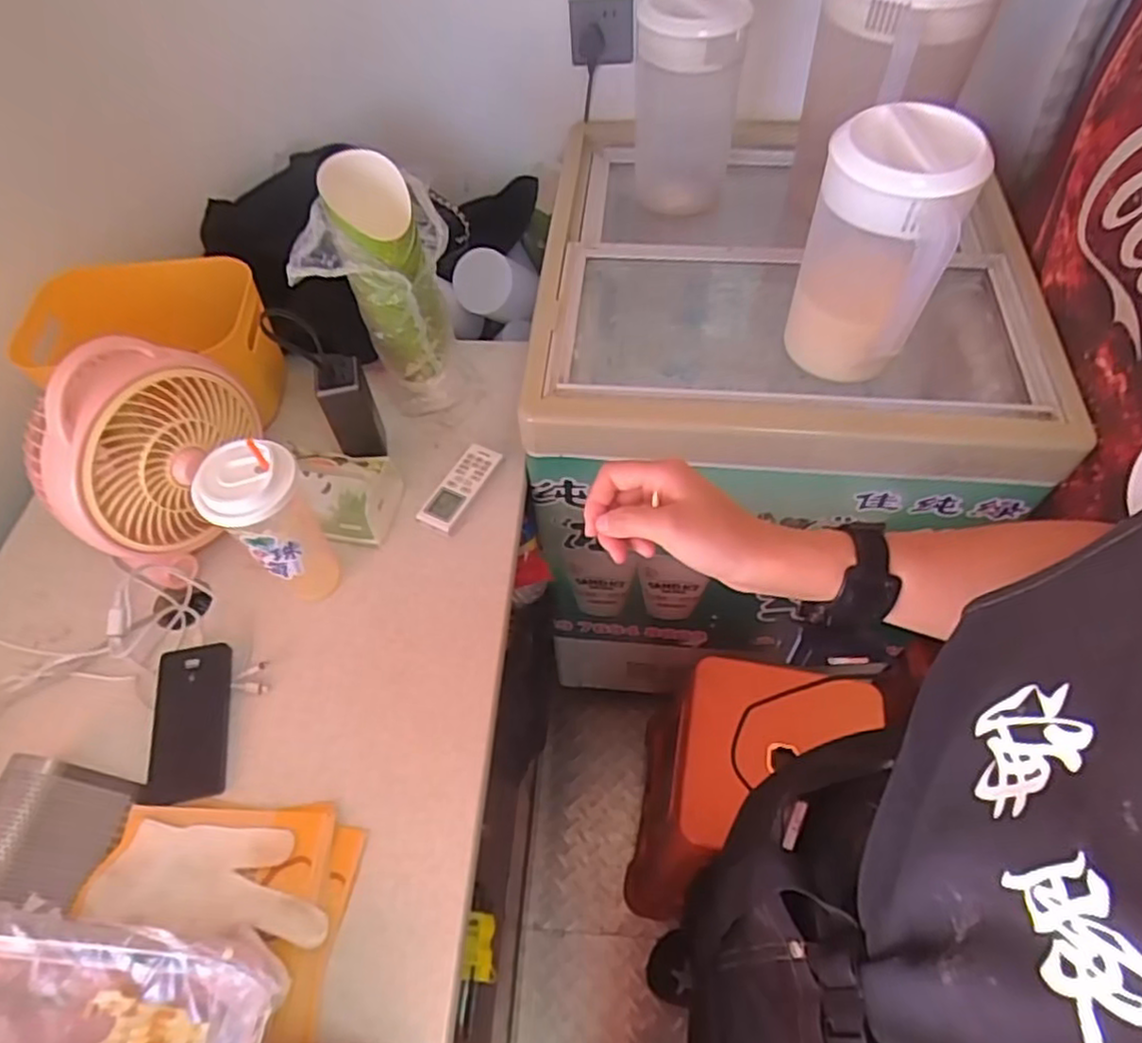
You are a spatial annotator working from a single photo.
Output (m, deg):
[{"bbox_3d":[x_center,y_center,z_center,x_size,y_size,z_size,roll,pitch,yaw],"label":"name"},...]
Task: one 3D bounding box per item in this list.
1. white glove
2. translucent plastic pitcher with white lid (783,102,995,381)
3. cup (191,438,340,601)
[{"bbox_3d":[-0.300,0.303,0.592,0.194,0.027,0.091,3,57,5],"label":"white glove"},{"bbox_3d":[0.282,-0.245,0.662,0.120,0.218,0.133,25,62,18],"label":"translucent plastic pitcher with white lid"},{"bbox_3d":[-0.283,0.008,0.682,0.080,0.208,0.073,-1,57,2],"label":"cup"}]

